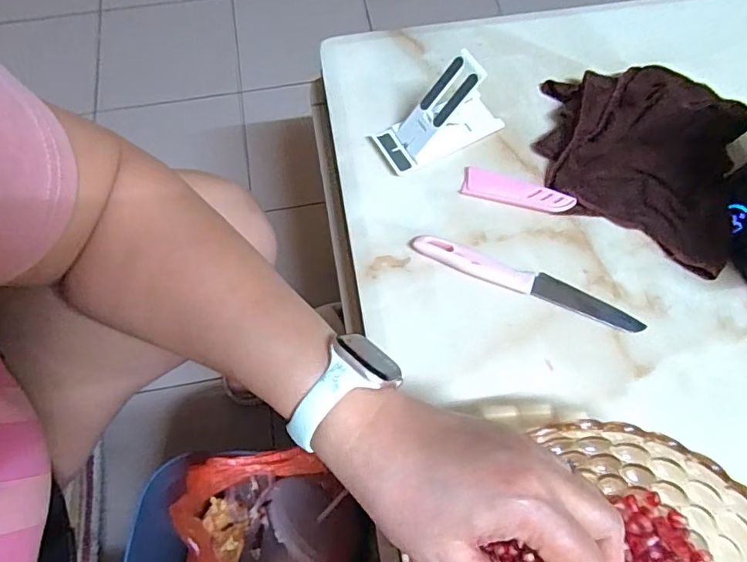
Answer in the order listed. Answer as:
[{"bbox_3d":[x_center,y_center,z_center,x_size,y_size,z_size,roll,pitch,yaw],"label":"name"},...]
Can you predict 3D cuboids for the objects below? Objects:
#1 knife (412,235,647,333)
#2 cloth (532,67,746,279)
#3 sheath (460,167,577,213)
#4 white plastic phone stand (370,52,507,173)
[{"bbox_3d":[0.127,-0.001,0.420,0.193,0.011,0.026,21,68,9],"label":"knife"},{"bbox_3d":[0.237,-0.115,0.454,0.170,0.034,0.173,20,68,9],"label":"cloth"},{"bbox_3d":[0.130,-0.081,0.457,0.098,0.007,0.027,15,67,7],"label":"sheath"},{"bbox_3d":[0.060,-0.155,0.453,0.117,0.070,0.056,-25,68,-10],"label":"white plastic phone stand"}]

